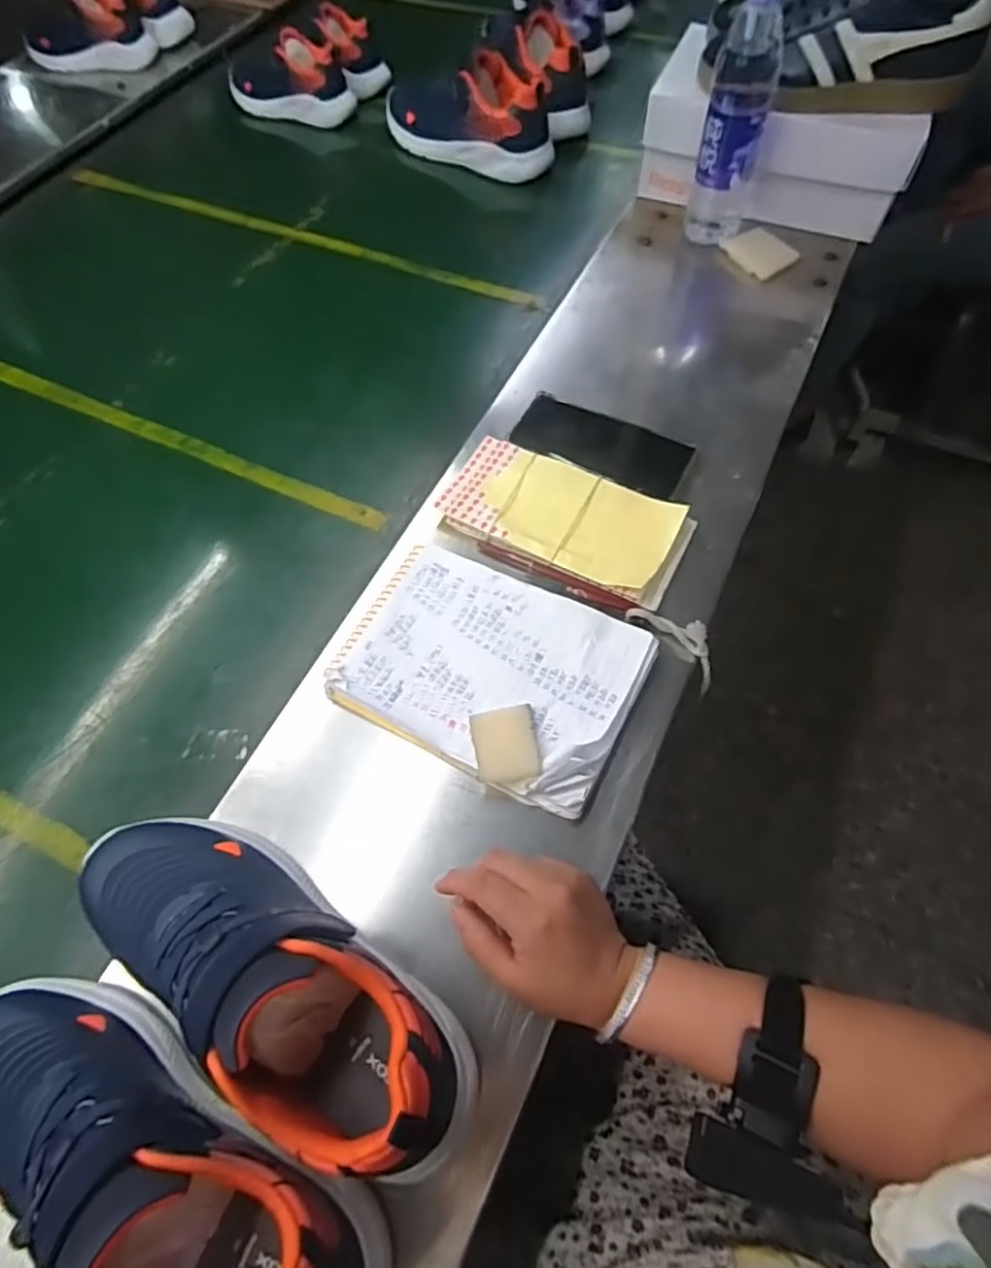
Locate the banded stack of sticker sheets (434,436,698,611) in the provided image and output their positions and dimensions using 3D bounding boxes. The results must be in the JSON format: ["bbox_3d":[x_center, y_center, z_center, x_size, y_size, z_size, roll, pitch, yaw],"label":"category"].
[{"bbox_3d":[0.059,-0.102,0.560,0.205,0.022,0.104,24,68,11],"label":"banded stack of sticker sheets"}]

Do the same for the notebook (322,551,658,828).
[{"bbox_3d":[-0.005,0.023,0.490,0.212,0.024,0.152,26,68,12],"label":"notebook"}]

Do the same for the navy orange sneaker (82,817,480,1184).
[{"bbox_3d":[-0.127,0.181,0.353,0.263,0.090,0.086,34,70,15],"label":"navy orange sneaker"}]

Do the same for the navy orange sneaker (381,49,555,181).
[{"bbox_3d":[-0.037,-0.699,0.865,0.249,0.099,0.083,26,68,12],"label":"navy orange sneaker"}]

